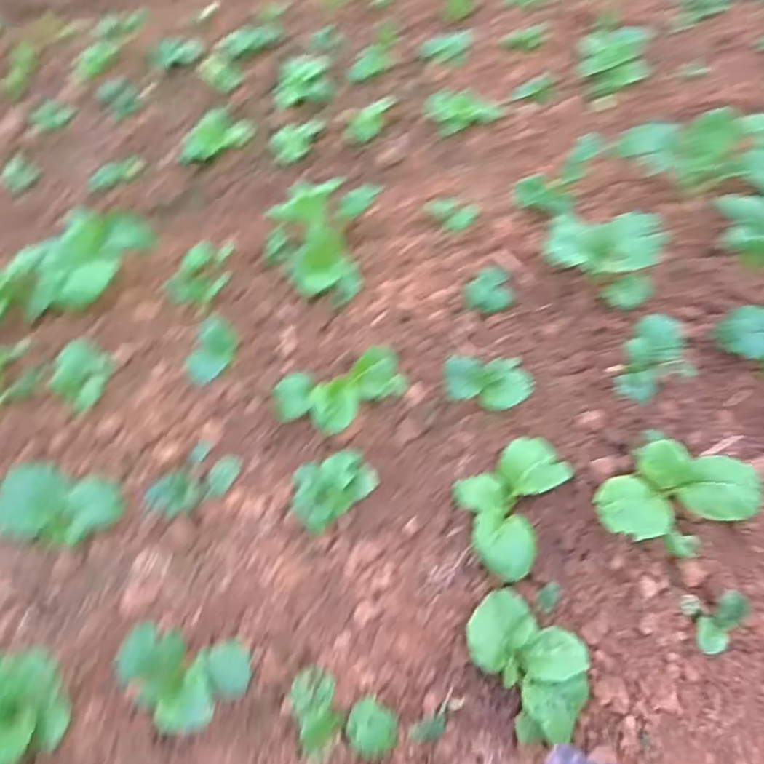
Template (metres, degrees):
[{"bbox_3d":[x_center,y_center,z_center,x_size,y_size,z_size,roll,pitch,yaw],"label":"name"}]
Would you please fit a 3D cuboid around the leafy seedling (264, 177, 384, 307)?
[{"bbox_3d":[-0.183,-0.425,1.537,0.285,0.135,0.427,6,54,4],"label":"leafy seedling"}]

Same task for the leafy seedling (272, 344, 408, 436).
[{"bbox_3d":[-0.083,0.036,1.253,0.296,0.133,0.156,-14,55,-10],"label":"leafy seedling"}]

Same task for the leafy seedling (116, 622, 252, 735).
[{"bbox_3d":[-0.333,0.526,0.975,0.211,0.153,0.150,6,54,5],"label":"leafy seedling"}]

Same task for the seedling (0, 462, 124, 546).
[{"bbox_3d":[-0.680,0.257,1.171,0.221,0.087,0.142,5,54,3],"label":"seedling"}]

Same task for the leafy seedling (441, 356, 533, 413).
[{"bbox_3d":[0.236,-0.001,1.289,0.206,0.081,0.133,20,57,14],"label":"leafy seedling"}]

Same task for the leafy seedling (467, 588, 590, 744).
[{"bbox_3d":[0.270,0.495,0.991,0.170,0.091,0.242,-26,58,-18],"label":"leafy seedling"}]

